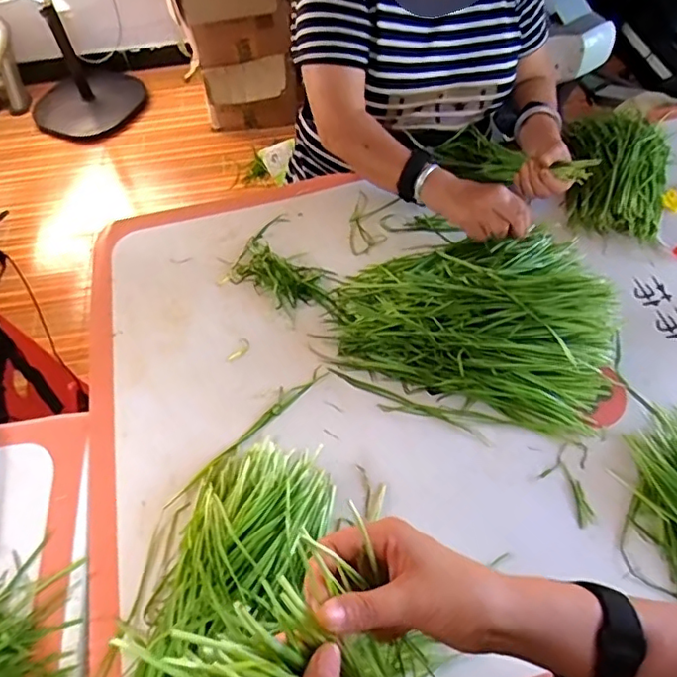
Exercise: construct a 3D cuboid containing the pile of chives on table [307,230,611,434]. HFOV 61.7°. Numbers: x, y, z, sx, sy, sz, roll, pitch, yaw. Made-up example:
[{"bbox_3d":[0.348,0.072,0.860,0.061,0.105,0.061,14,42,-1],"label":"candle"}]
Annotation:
[{"bbox_3d":[0.168,-0.049,0.753,0.369,0.101,0.296,8,58,8],"label":"pile of chives on table"}]

